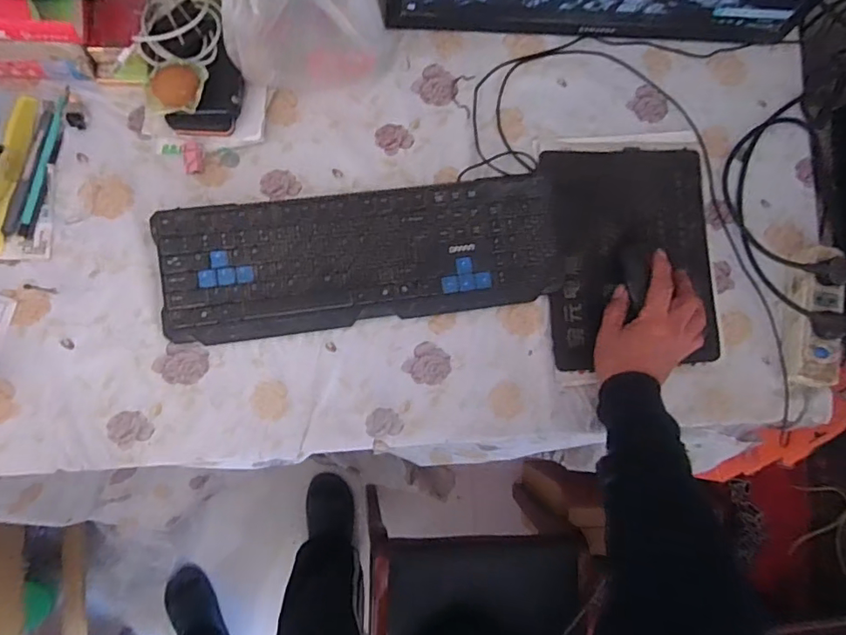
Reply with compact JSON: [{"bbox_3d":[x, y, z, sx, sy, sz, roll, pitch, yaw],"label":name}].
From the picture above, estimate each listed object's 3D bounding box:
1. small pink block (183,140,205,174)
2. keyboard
[{"bbox_3d":[-0.249,-0.175,0.569,0.020,0.009,0.036,-4,87,-9],"label":"small pink block"},{"bbox_3d":[-0.062,-0.067,0.580,0.426,0.027,0.141,-8,87,-9],"label":"keyboard"}]

